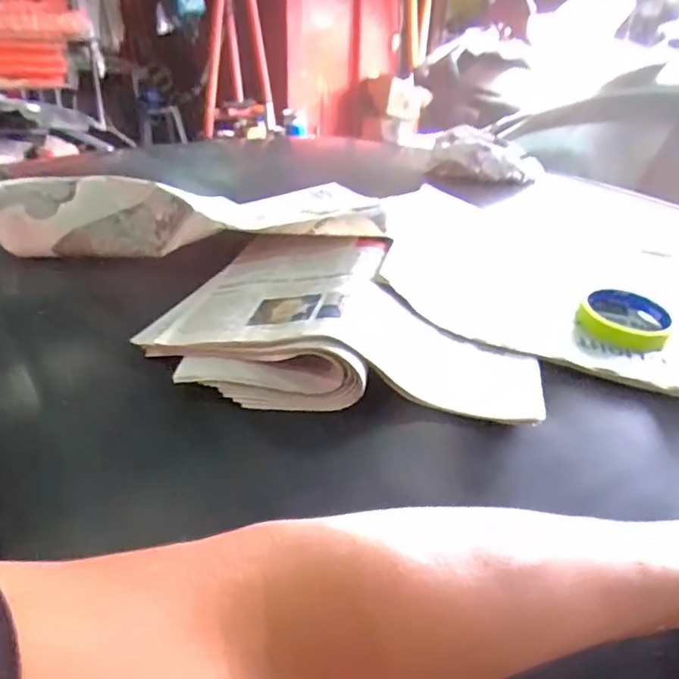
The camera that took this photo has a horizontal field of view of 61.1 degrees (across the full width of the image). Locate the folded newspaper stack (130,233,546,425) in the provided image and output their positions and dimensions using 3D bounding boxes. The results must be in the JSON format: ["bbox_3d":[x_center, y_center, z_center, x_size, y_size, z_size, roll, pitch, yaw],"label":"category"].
[{"bbox_3d":[-0.004,-0.021,0.495,0.310,0.061,0.200,6,30,6],"label":"folded newspaper stack"}]

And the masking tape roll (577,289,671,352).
[{"bbox_3d":[0.274,-0.020,0.555,0.080,0.028,0.078,2,30,-1],"label":"masking tape roll"}]

